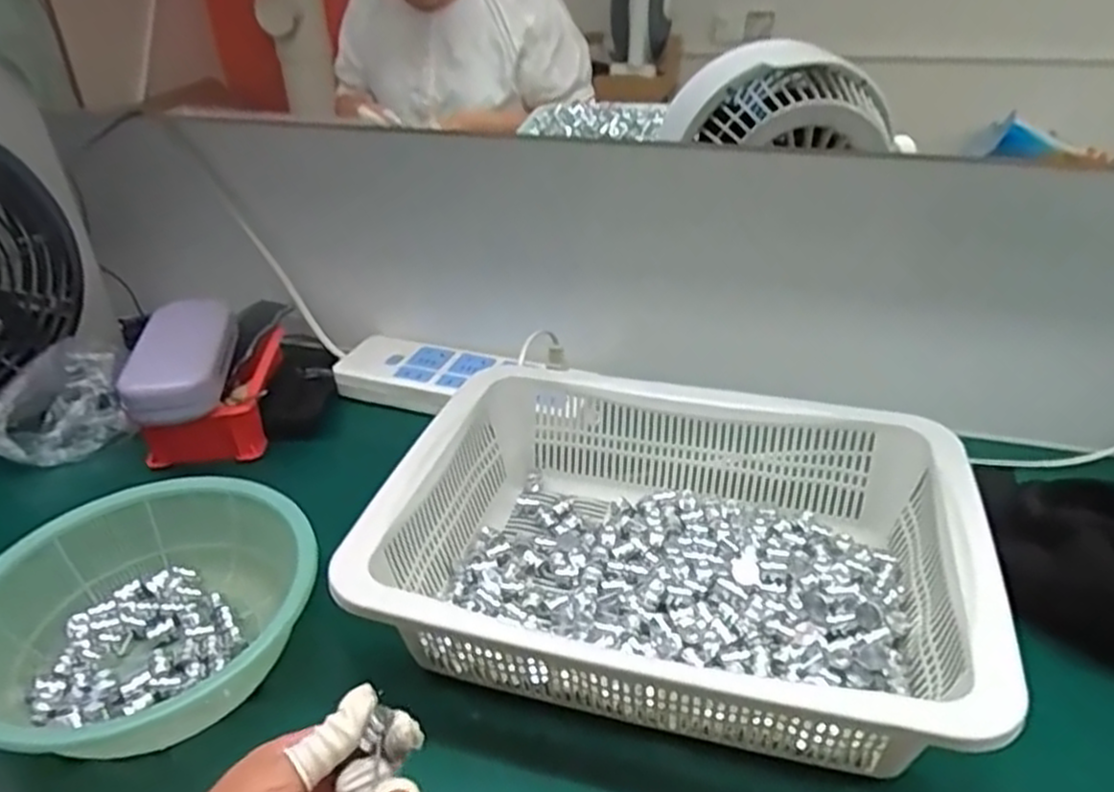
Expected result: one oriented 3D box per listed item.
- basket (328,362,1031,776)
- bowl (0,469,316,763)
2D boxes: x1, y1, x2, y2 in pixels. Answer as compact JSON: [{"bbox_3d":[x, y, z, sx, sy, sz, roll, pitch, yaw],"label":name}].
[{"bbox_3d":[0.068,0.087,0.458,0.325,0.074,0.242,8,34,15],"label":"basket"},{"bbox_3d":[-0.233,0.129,0.441,0.178,0.065,0.185,-1,32,1],"label":"bowl"}]

